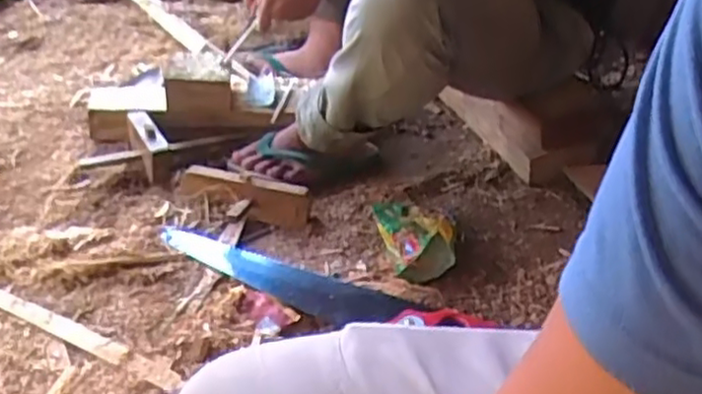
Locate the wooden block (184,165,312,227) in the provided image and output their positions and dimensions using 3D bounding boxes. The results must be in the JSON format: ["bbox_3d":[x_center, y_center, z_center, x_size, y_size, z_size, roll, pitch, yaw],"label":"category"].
[{"bbox_3d":[-0.157,-0.005,1.035,0.195,0.037,0.058,12,37,13],"label":"wooden block"}]

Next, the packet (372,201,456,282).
[{"bbox_3d":[0.096,0.048,0.999,0.095,0.030,0.183,-4,36,-9],"label":"packet"}]

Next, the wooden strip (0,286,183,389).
[{"bbox_3d":[-0.334,0.153,0.830,0.324,0.008,0.027,18,39,20],"label":"wooden strip"}]

